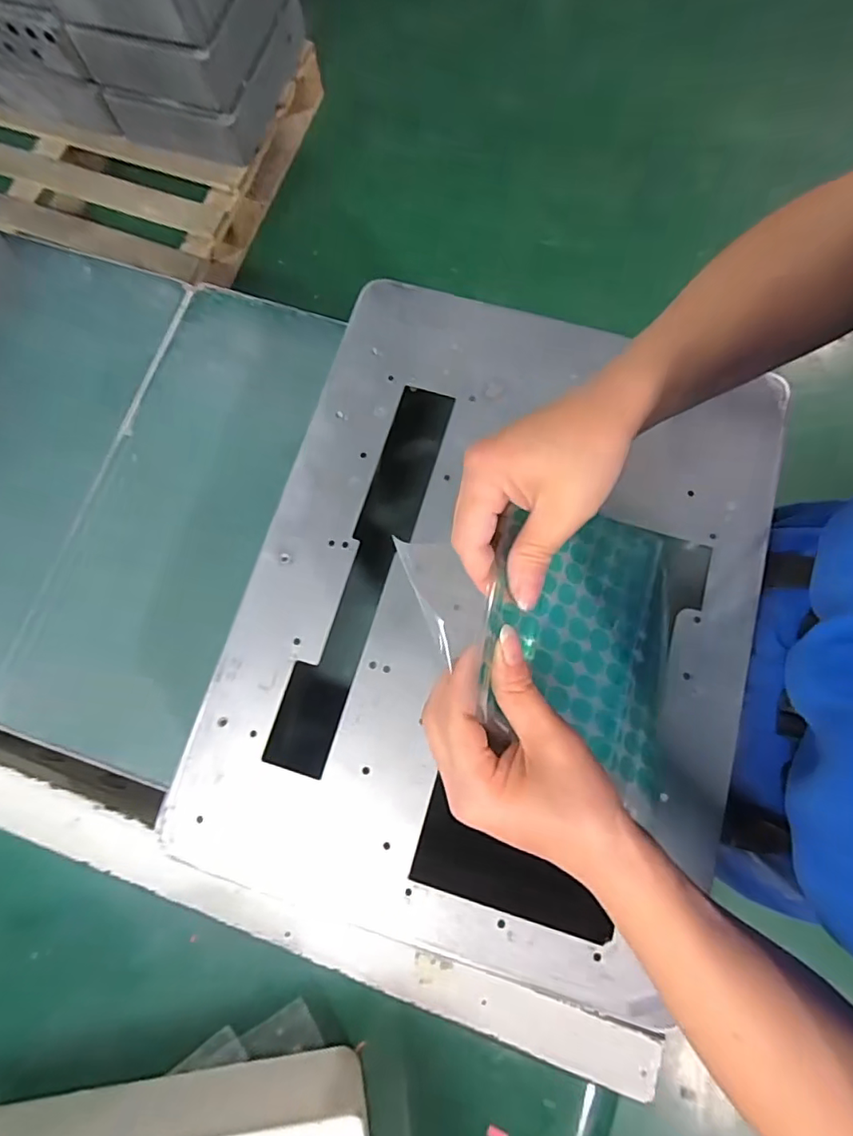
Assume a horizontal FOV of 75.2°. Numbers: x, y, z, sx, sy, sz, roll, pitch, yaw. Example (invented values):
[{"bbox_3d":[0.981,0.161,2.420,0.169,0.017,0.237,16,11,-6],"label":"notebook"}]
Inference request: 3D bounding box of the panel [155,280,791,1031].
[{"bbox_3d":[0.051,0.018,0.391,0.346,0.014,0.445,15,78,5],"label":"panel"}]

